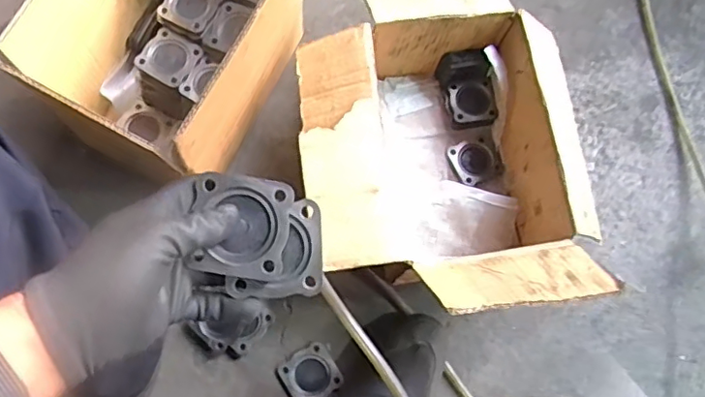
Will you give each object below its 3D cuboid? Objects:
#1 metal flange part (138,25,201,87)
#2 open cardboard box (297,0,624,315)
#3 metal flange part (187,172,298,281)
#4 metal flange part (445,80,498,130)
[{"bbox_3d":[-0.236,-0.184,0.742,0.066,0.009,0.068,29,74,5],"label":"metal flange part"},{"bbox_3d":[0.119,-0.082,0.751,0.368,0.231,0.475,-6,74,-5],"label":"open cardboard box"},{"bbox_3d":[-0.077,0.020,0.400,0.063,0.014,0.067,7,76,0],"label":"metal flange part"},{"bbox_3d":[0.176,-0.139,0.859,0.066,0.024,0.064,-8,77,-3],"label":"metal flange part"}]

